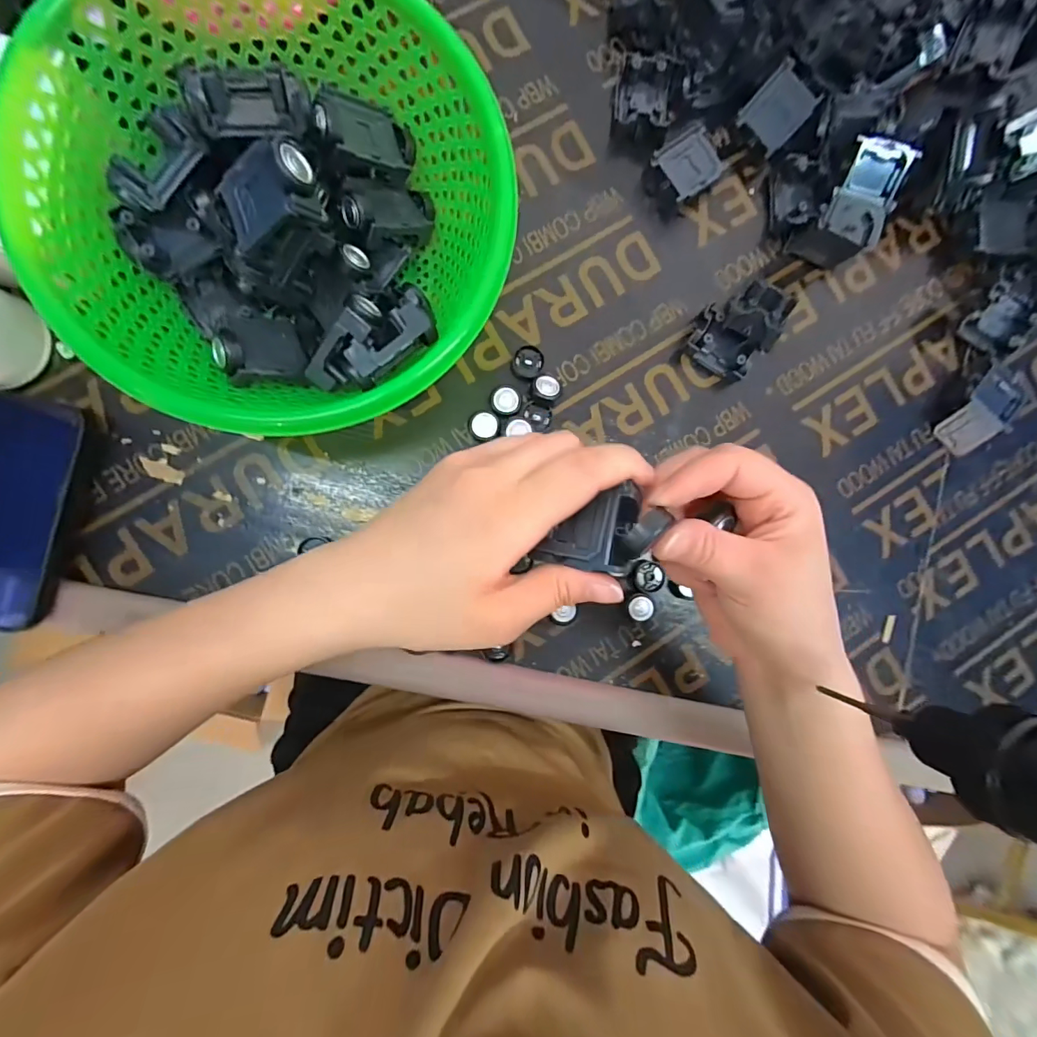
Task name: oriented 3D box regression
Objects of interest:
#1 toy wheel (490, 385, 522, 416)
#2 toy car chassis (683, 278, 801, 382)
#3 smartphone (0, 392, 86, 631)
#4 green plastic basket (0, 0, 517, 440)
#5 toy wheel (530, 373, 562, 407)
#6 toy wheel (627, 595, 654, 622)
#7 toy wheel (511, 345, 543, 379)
[{"bbox_3d":[-0.009,-0.087,0.351,0.022,0.012,0.022,0,89,-6],"label":"toy wheel"},{"bbox_3d":[0.169,-0.146,0.356,0.055,0.043,0.073,44,85,-4],"label":"toy car chassis"},{"bbox_3d":[-0.336,-0.007,0.305,0.073,0.012,0.148,11,81,-10],"label":"smartphone"},{"bbox_3d":[-0.139,-0.184,0.289,0.244,0.108,0.230,0,89,-6],"label":"green plastic basket"},{"bbox_3d":[0.021,-0.097,0.352,0.023,0.012,0.025,0,89,-6],"label":"toy wheel"},{"bbox_3d":[0.094,0.069,0.361,0.021,0.010,0.019,6,89,-6],"label":"toy wheel"},{"bbox_3d":[0.007,-0.118,0.355,0.023,0.008,0.023,0,89,-6],"label":"toy wheel"}]

